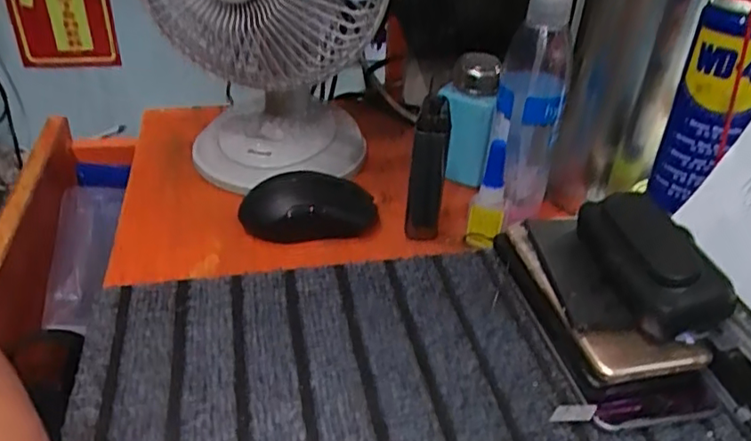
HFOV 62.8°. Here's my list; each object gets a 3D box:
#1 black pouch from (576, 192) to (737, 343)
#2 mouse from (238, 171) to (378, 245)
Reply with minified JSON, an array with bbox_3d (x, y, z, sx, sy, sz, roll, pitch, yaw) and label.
[{"bbox_3d":[0.164,0.021,0.369,0.045,0.035,0.103,-4,33,-10],"label":"black pouch"},{"bbox_3d":[-0.051,-0.014,0.467,0.100,0.029,0.059,0,34,-3],"label":"mouse"}]

